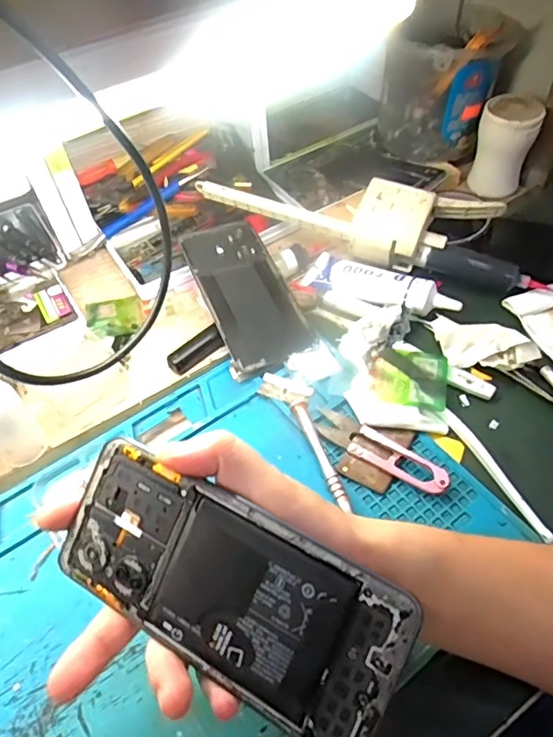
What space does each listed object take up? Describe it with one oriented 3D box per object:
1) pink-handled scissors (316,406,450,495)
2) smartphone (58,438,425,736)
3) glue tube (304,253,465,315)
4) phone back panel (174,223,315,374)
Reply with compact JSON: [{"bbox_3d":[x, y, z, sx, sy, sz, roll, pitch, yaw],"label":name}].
[{"bbox_3d":[0.072,0.056,0.372,0.098,0.014,0.022,30,61,22],"label":"pink-handled scissors"},{"bbox_3d":[-0.025,0.092,0.228,0.156,0.004,0.069,24,92,21],"label":"smartphone"},{"bbox_3d":[0.091,-0.077,0.463,0.134,0.020,0.043,21,58,17],"label":"glue tube"},{"bbox_3d":[-0.028,-0.069,0.460,0.072,0.005,0.156,-19,62,-18],"label":"phone back panel"}]

